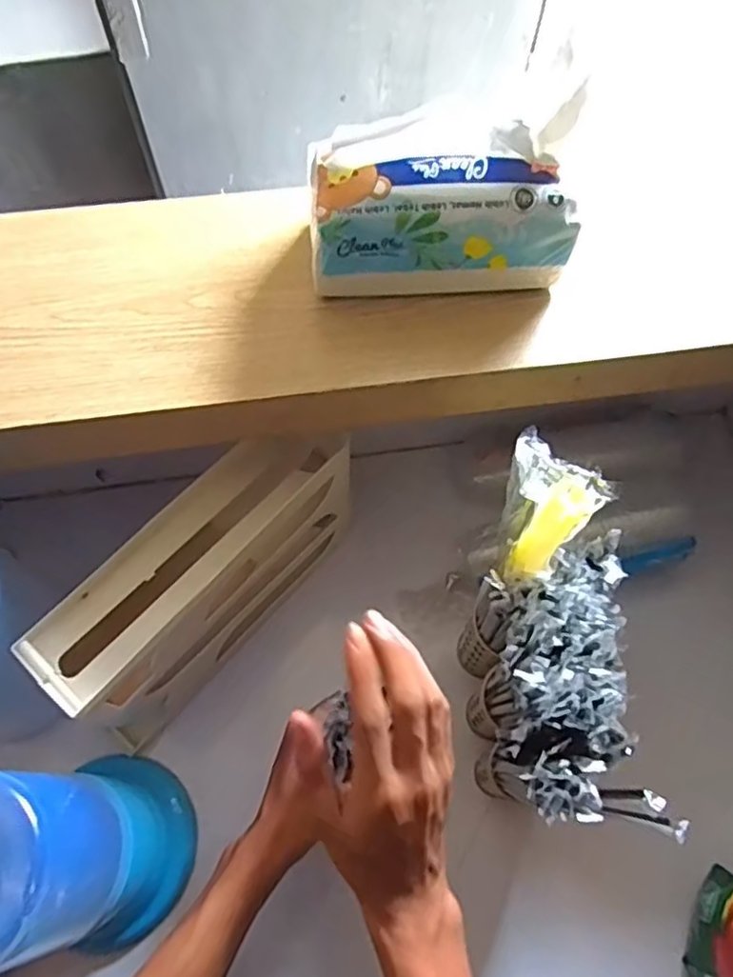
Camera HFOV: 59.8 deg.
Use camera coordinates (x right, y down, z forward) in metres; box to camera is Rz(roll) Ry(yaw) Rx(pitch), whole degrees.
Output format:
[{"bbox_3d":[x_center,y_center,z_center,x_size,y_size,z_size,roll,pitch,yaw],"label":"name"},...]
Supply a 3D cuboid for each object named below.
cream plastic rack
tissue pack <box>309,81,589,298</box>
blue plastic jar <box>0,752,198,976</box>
[{"bbox_3d":[-0.137,0.080,0.567,0.070,0.181,0.280,38,70,16],"label":"cream plastic rack"},{"bbox_3d":[0.051,-0.185,0.426,0.170,0.123,0.067,3,64,1],"label":"tissue pack"},{"bbox_3d":[-0.211,0.262,0.456,0.123,0.255,0.113,0,64,-1],"label":"blue plastic jar"}]

